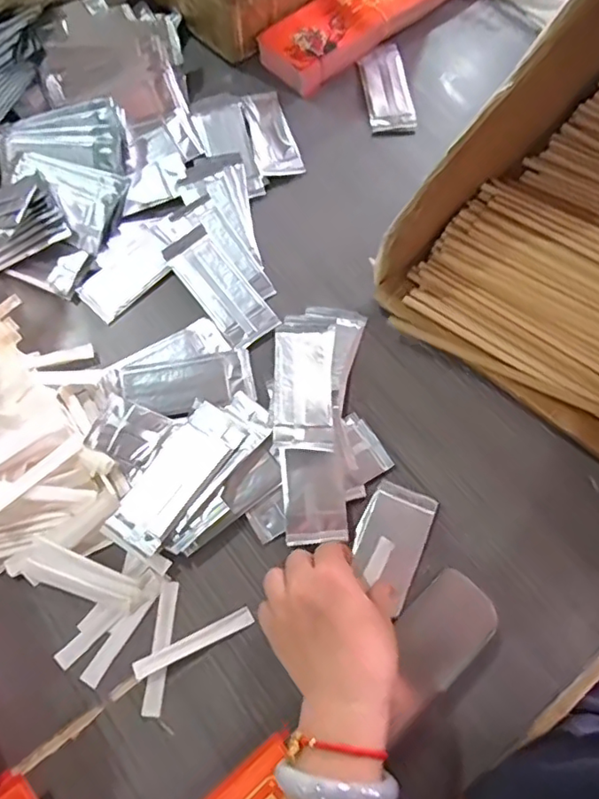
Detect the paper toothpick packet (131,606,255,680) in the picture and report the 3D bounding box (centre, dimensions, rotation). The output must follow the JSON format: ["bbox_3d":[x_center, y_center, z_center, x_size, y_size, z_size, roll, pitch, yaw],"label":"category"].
[{"bbox_3d":[-0.078,0.181,0.415,0.091,0.006,0.013,-25,71,-9],"label":"paper toothpick packet"}]

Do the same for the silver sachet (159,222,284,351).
[{"bbox_3d":[-0.075,-0.106,0.522,0.050,0.006,0.131,-35,73,-12],"label":"silver sachet"}]

